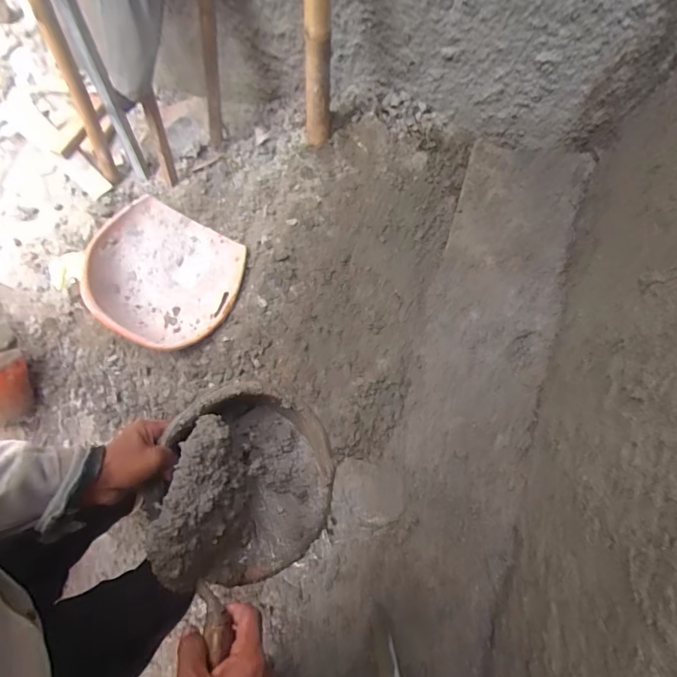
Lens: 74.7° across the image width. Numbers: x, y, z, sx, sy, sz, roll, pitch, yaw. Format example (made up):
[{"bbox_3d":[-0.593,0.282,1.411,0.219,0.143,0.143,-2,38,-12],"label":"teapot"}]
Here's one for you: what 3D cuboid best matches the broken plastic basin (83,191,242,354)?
[{"bbox_3d":[-0.548,-0.184,1.338,0.492,0.126,0.400,26,75,6],"label":"broken plastic basin"}]

